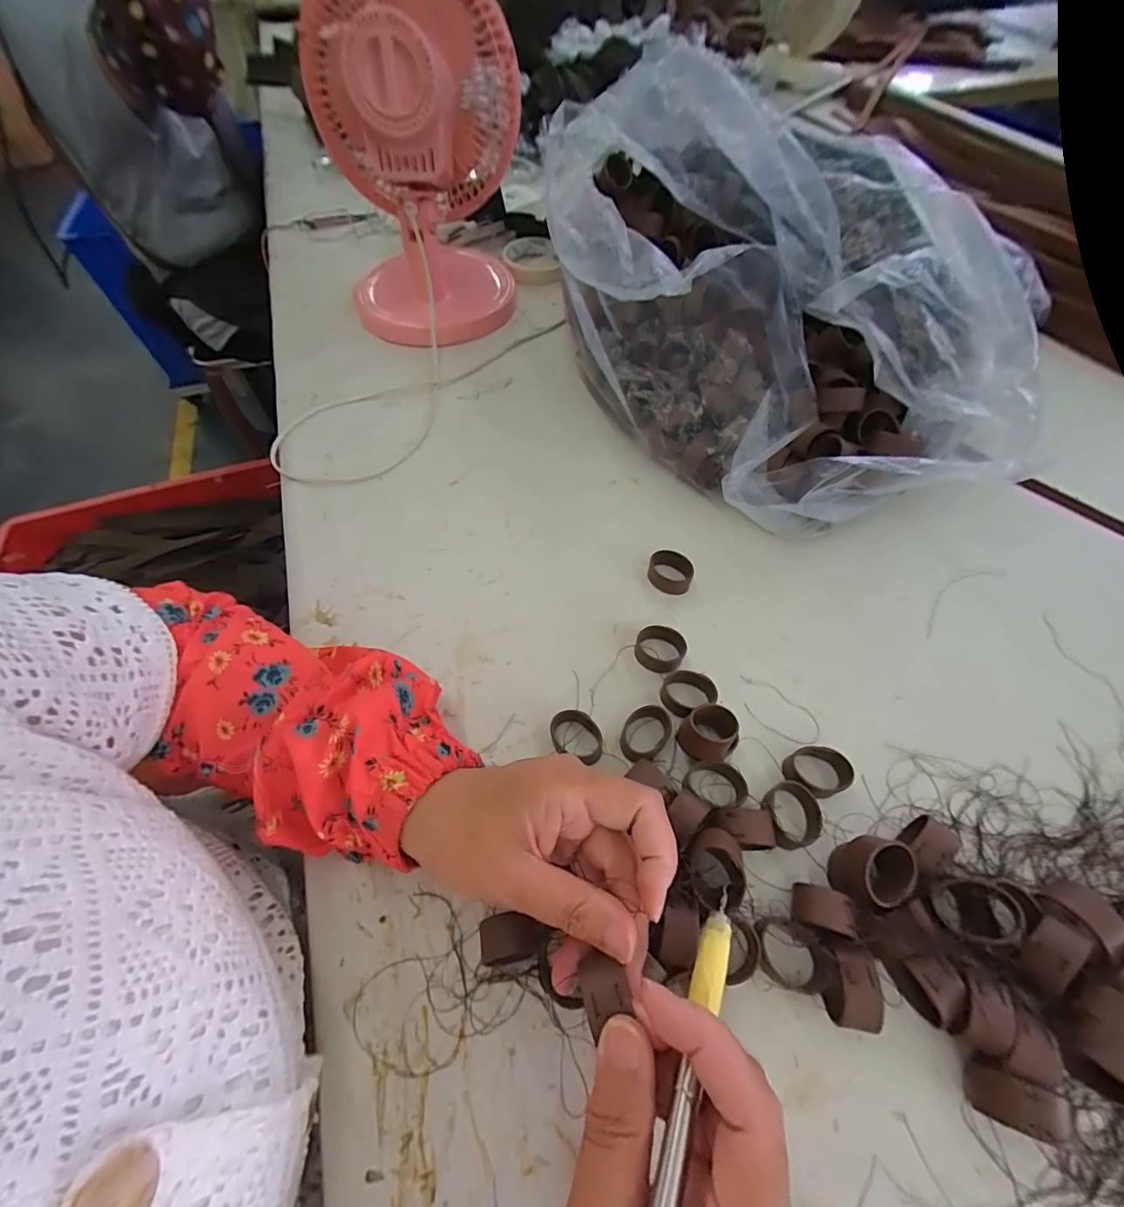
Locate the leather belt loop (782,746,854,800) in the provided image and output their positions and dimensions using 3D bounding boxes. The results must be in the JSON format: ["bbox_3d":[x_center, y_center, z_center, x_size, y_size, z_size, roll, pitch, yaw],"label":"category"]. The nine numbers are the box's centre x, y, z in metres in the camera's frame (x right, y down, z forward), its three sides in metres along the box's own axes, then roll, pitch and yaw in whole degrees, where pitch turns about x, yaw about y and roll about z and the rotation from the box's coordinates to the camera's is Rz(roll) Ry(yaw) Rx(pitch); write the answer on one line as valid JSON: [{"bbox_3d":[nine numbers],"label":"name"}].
[{"bbox_3d":[0.159,0.103,0.307,0.033,0.018,0.028,36,66,22],"label":"leather belt loop"}]

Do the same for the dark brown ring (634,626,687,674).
[{"bbox_3d":[0.070,0.033,0.354,0.035,0.018,0.029,17,60,13],"label":"dark brown ring"}]

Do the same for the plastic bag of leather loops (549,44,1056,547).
[{"bbox_3d":[0.185,-0.249,0.409,0.317,0.227,0.393,-31,61,-17],"label":"plastic bag of leather loops"}]

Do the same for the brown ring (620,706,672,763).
[{"bbox_3d":[0.054,0.085,0.321,0.027,0.015,0.037,37,66,23],"label":"brown ring"}]

